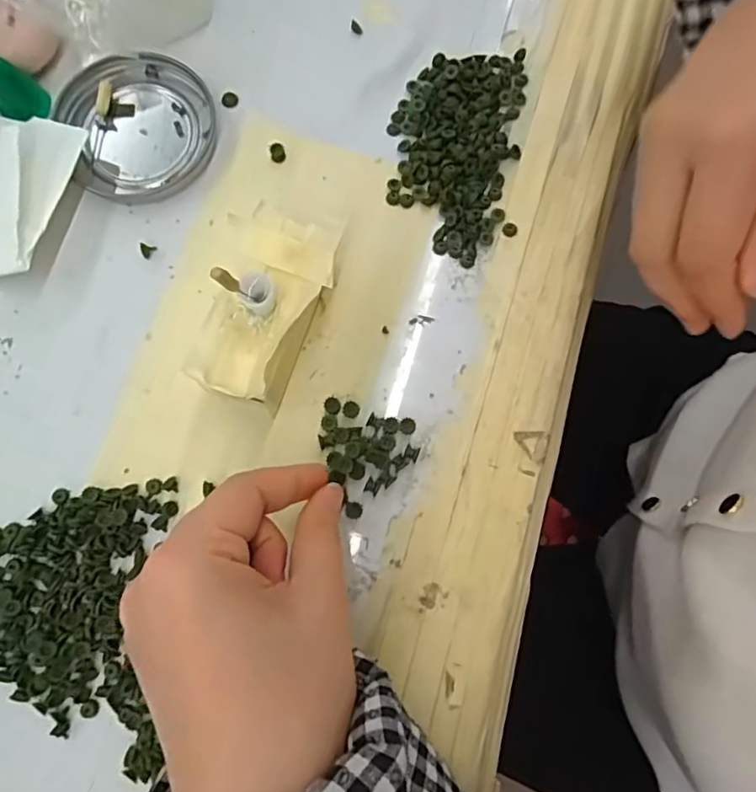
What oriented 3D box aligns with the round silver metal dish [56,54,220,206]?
[{"bbox_3d":[-0.119,-0.135,0.286,0.073,0.014,0.071,0,79,-1],"label":"round silver metal dish"}]

